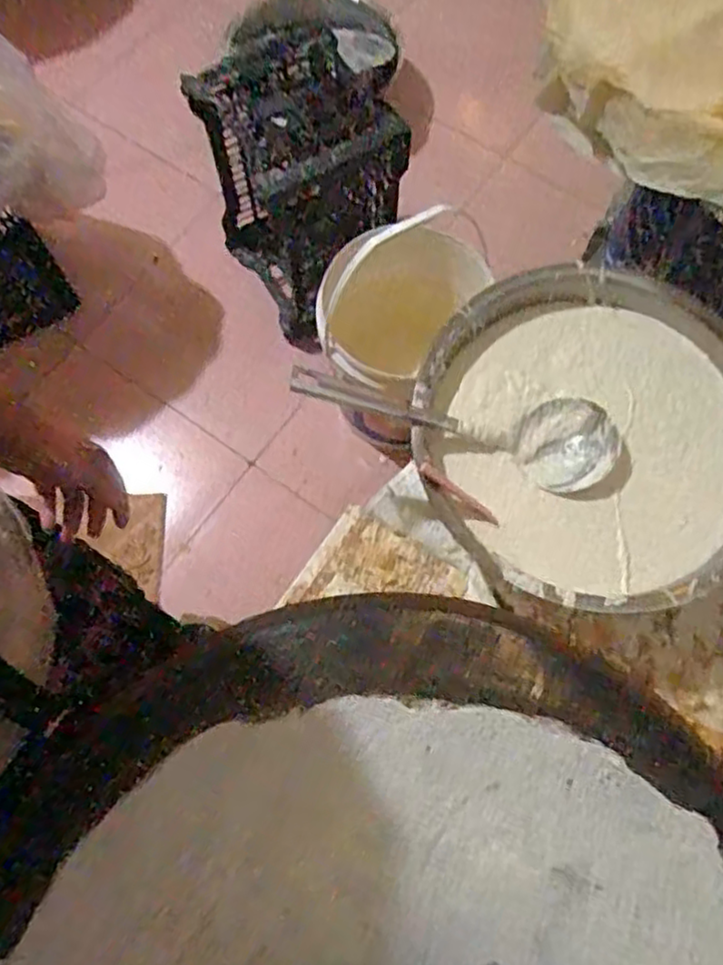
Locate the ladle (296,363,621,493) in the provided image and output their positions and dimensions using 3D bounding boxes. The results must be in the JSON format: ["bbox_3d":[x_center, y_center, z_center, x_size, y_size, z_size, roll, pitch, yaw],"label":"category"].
[{"bbox_3d":[0.105,-0.071,0.760,0.363,0.046,0.098,14,67,-8],"label":"ladle"}]

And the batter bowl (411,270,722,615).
[{"bbox_3d":[0.242,-0.043,0.786,0.349,0.141,0.373,0,71,0],"label":"batter bowl"}]

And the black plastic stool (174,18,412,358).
[{"bbox_3d":[-0.143,-0.612,1.435,0.283,0.494,0.381,-33,74,-10],"label":"black plastic stool"}]

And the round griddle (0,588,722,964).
[{"bbox_3d":[0.013,0.318,0.422,0.499,0.040,0.491,-1,67,2],"label":"round griddle"}]

